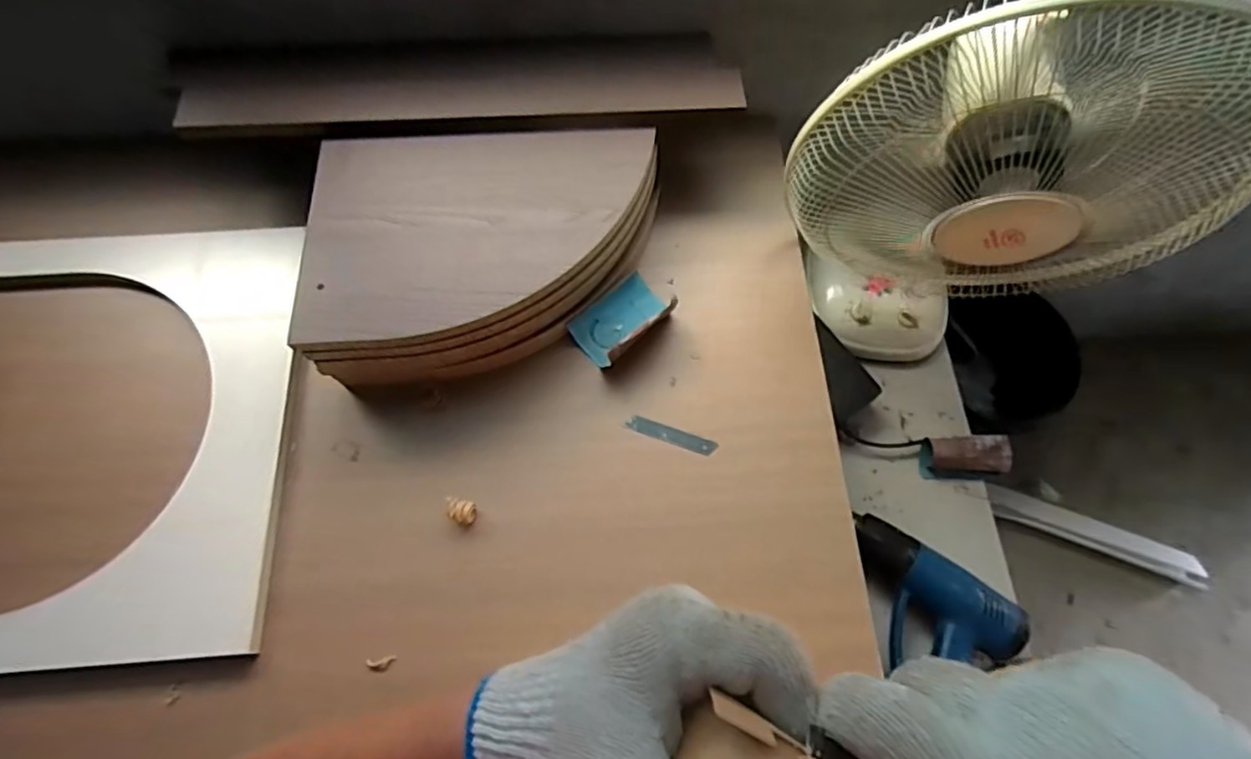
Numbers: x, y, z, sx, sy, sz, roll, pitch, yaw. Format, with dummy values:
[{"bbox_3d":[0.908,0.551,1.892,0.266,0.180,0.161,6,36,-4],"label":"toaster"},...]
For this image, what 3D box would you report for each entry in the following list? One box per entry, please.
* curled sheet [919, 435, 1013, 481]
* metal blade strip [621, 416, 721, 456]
[{"bbox_3d":[0.477,0.112,0.849,0.120,0.047,0.059,1,67,-1],"label":"curled sheet"},{"bbox_3d":[0.051,0.061,0.665,0.101,0.004,0.020,19,68,7],"label":"metal blade strip"}]

